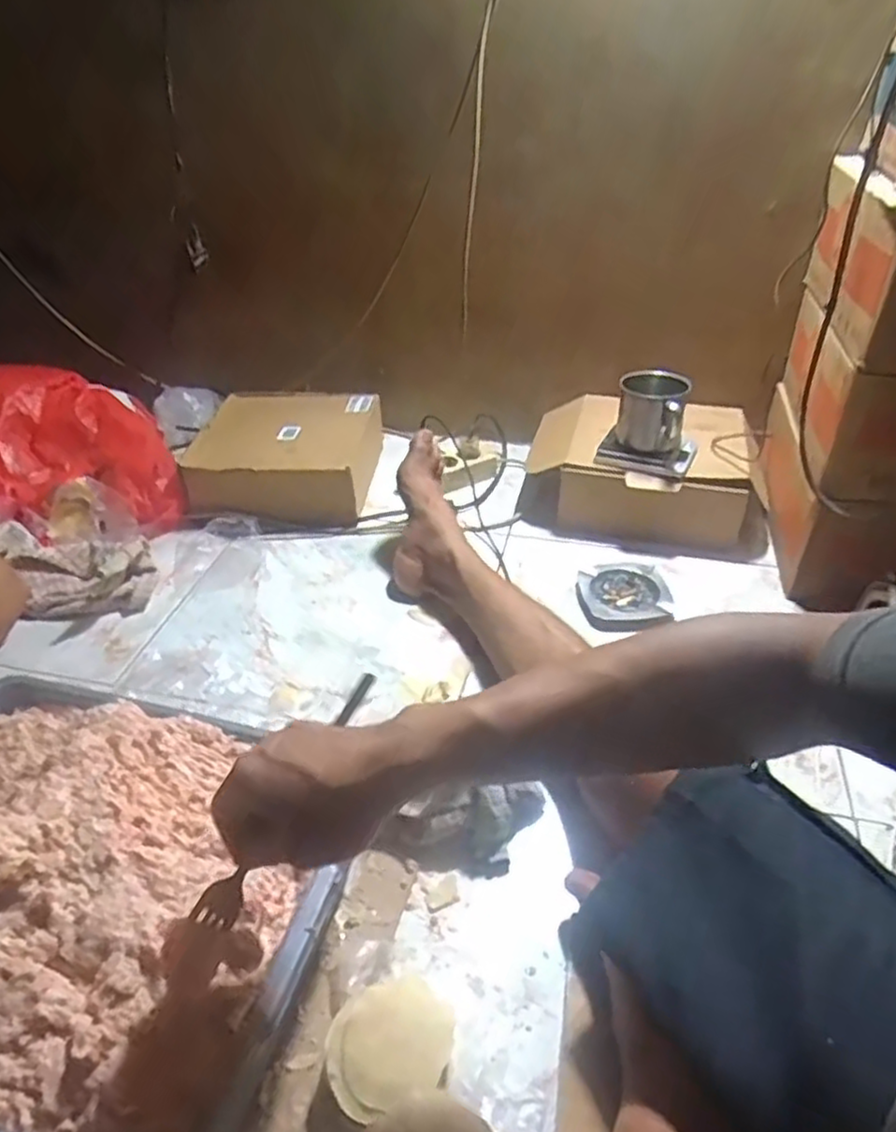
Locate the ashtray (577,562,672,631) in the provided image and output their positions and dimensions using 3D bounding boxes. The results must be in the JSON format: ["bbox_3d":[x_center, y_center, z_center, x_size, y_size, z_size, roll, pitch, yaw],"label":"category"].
[{"bbox_3d":[0.227,0.036,0.940,0.115,0.030,0.127,4,38,5],"label":"ashtray"}]

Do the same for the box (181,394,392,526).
[{"bbox_3d":[-0.256,-0.184,1.172,0.271,0.107,0.260,3,38,4],"label":"box"}]

